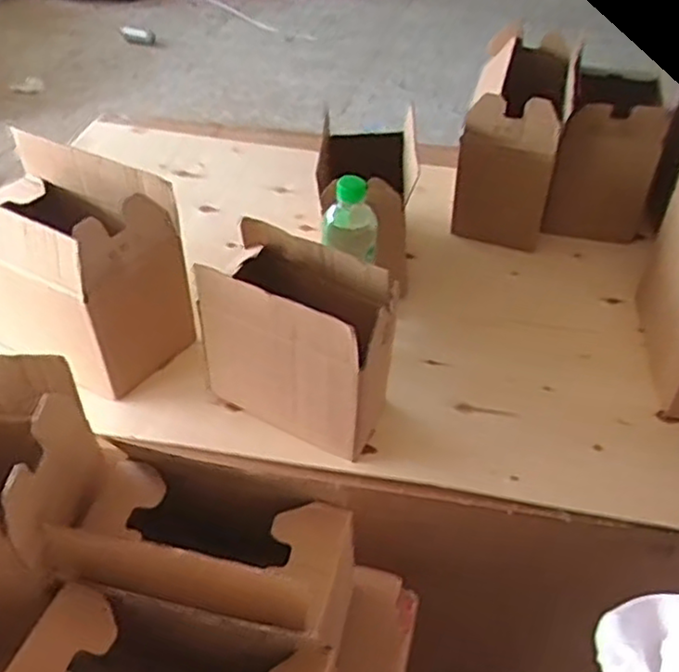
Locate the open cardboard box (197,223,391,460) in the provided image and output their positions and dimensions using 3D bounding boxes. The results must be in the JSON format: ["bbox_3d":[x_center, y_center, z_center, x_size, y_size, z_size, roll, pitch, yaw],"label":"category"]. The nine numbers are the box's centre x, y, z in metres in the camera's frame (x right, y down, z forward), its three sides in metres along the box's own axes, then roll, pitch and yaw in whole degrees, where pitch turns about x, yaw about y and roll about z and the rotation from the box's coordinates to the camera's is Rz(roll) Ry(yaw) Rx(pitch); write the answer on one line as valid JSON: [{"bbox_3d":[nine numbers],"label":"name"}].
[{"bbox_3d":[-0.043,-0.005,0.745,0.189,0.176,0.135,21,47,20],"label":"open cardboard box"}]

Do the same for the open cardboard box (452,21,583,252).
[{"bbox_3d":[0.262,-0.289,1.052,0.127,0.251,0.265,13,44,12],"label":"open cardboard box"}]

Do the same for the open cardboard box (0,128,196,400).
[{"bbox_3d":[-0.311,-0.082,0.807,0.225,0.222,0.136,21,47,19],"label":"open cardboard box"}]

